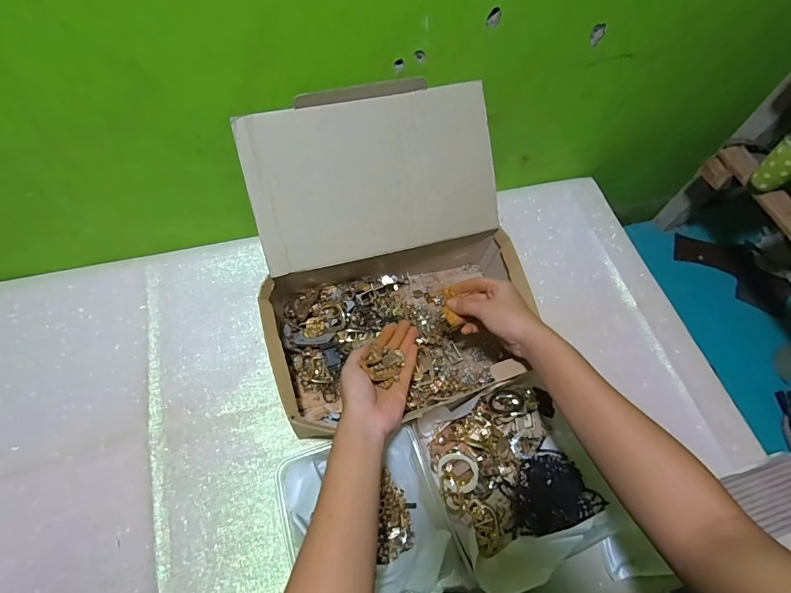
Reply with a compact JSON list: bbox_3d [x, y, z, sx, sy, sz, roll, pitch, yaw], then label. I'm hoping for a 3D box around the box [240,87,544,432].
[{"bbox_3d":[-0.001,-0.043,0.528,0.328,0.220,0.344,-10,64,-9],"label":"box"}]

